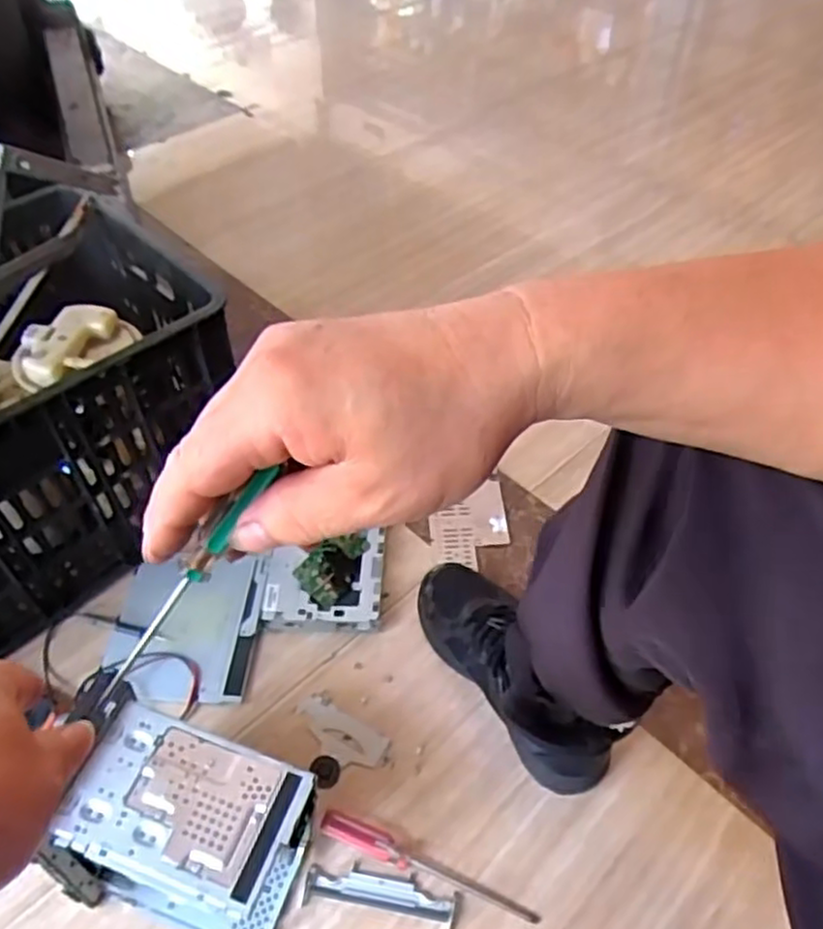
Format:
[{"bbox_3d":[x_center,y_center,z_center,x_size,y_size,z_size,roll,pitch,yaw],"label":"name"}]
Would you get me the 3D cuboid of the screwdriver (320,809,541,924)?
[{"bbox_3d":[0.014,0.351,0.630,0.198,0.017,0.023,16,51,13],"label":"screwdriver"}]

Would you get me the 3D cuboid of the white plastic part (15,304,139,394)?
[{"bbox_3d":[-0.327,-0.116,0.697,0.116,0.033,0.079,-26,54,-21],"label":"white plastic part"}]

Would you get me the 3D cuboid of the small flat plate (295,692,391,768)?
[{"bbox_3d":[-0.071,0.267,0.714,0.099,0.004,0.045,28,55,22],"label":"small flat plate"}]

